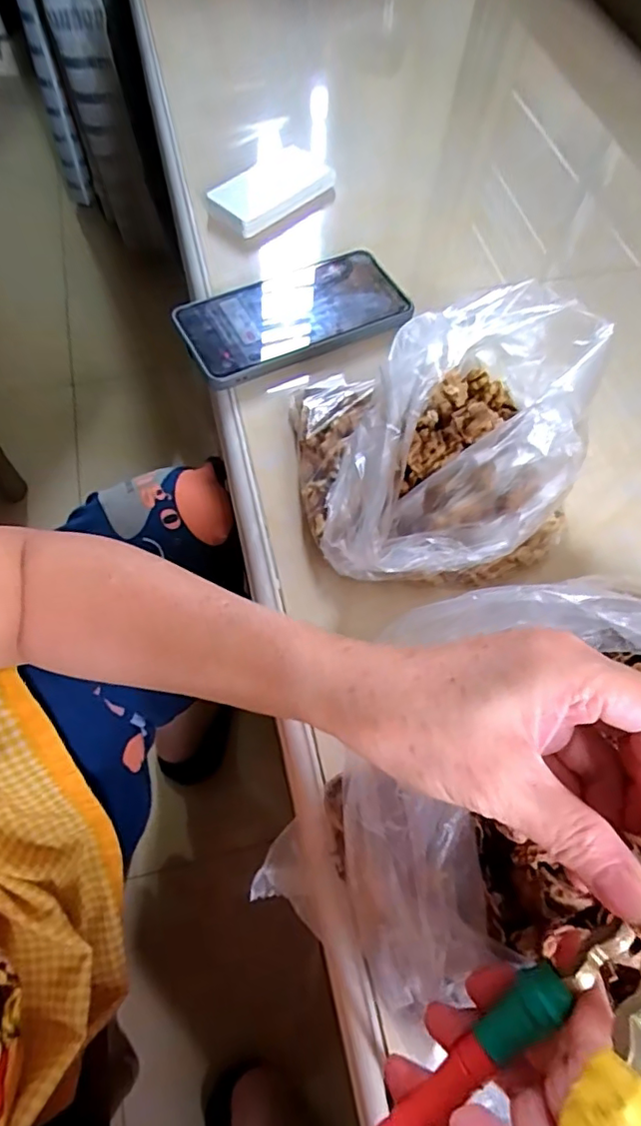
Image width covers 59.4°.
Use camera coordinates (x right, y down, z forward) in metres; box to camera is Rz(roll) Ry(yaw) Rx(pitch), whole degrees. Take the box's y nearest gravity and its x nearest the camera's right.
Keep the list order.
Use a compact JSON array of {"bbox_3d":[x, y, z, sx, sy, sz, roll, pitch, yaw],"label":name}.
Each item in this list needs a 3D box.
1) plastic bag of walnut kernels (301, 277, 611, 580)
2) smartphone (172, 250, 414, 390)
[{"bbox_3d":[0.075,-0.062,0.312,0.166,0.090,0.148,-9,64,-6],"label":"plastic bag of walnut kernels"},{"bbox_3d":[-0.018,-0.178,0.400,0.160,0.009,0.076,-23,72,-15],"label":"smartphone"}]

